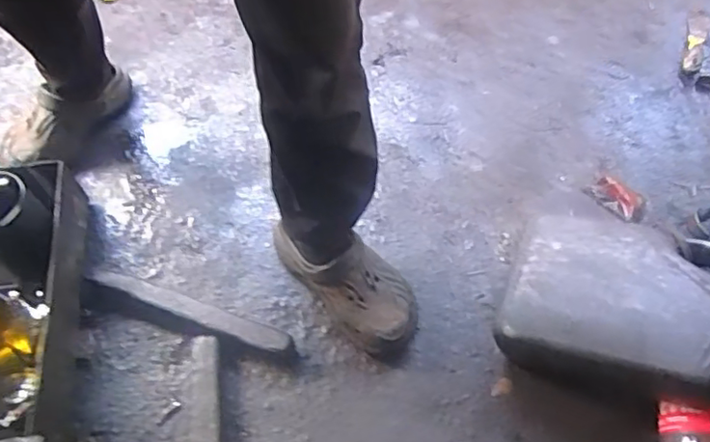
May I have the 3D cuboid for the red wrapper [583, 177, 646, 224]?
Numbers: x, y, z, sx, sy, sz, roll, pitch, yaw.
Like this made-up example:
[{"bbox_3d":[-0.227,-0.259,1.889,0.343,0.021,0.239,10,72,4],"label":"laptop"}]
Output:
[{"bbox_3d":[0.428,-0.035,0.960,0.055,0.012,0.095,-36,64,-19],"label":"red wrapper"}]

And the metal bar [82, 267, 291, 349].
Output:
[{"bbox_3d":[-0.248,0.128,0.855,0.319,0.051,0.026,17,60,11],"label":"metal bar"}]

